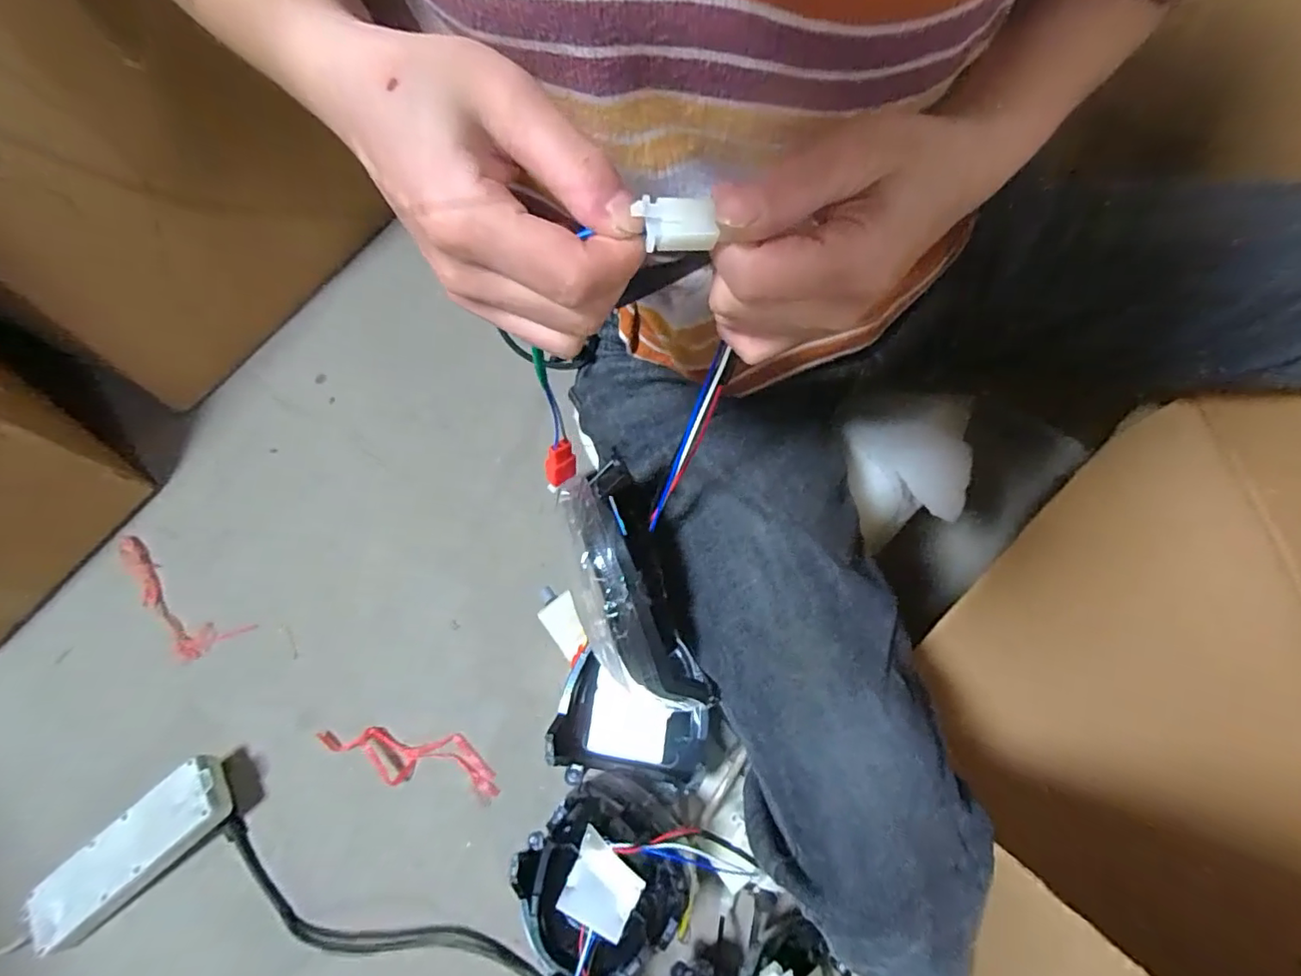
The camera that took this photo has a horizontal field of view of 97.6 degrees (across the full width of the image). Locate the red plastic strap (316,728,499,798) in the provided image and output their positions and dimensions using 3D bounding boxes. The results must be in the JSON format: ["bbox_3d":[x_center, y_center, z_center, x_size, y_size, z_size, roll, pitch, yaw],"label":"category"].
[{"bbox_3d":[-0.290,0.317,0.672,0.228,0.036,0.061,4,65,8],"label":"red plastic strap"}]

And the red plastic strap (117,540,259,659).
[{"bbox_3d":[-0.676,0.157,0.792,0.258,0.018,0.076,28,70,18],"label":"red plastic strap"}]

